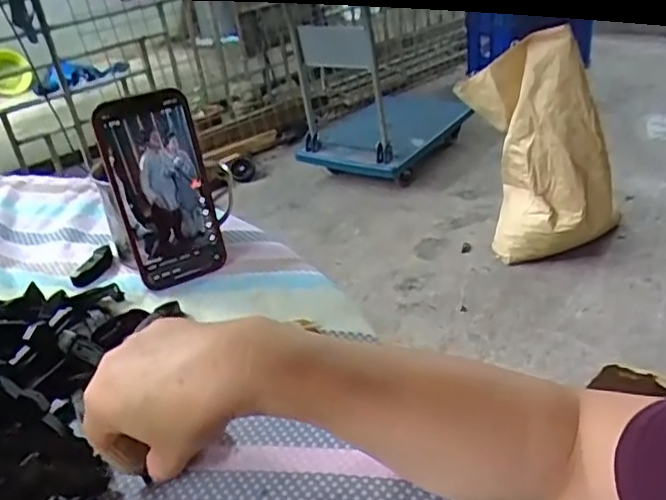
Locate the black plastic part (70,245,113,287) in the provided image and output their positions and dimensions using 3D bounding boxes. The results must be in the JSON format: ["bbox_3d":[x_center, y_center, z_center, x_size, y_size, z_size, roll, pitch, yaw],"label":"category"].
[{"bbox_3d":[-0.215,0.013,0.555,0.019,0.013,0.056,4,33,17],"label":"black plastic part"}]

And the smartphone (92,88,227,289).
[{"bbox_3d":[-0.139,-0.049,0.508,0.076,0.154,0.009,-18,21,-20],"label":"smartphone"}]

